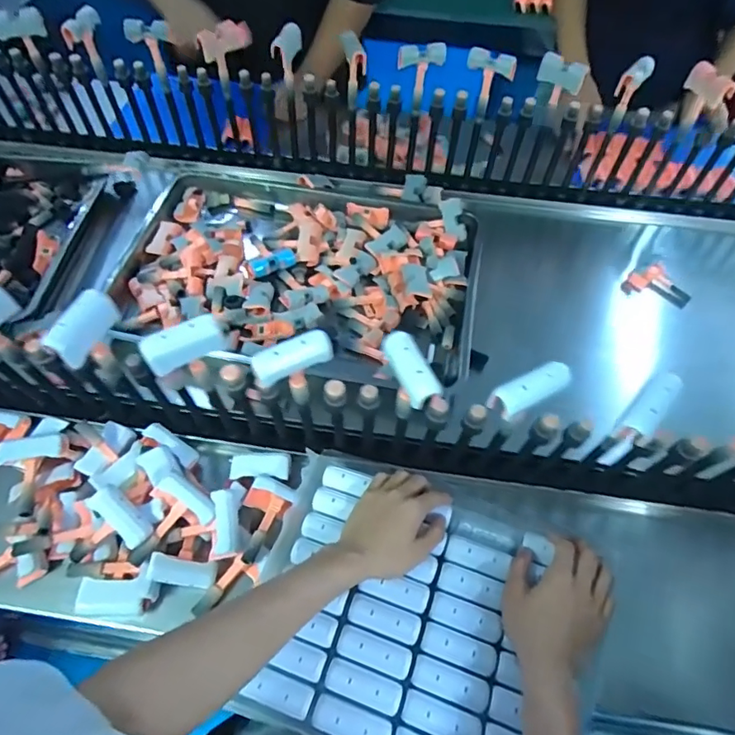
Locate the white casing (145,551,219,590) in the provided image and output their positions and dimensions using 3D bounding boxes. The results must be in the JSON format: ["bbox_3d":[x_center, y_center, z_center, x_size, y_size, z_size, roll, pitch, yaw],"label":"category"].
[{"bbox_3d":[-0.215,0.238,0.587,0.076,0.019,0.029,22,54,-22],"label":"white casing"}]

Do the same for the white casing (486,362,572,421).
[{"bbox_3d":[0.154,0.021,0.476,0.085,0.019,0.027,-24,61,-15],"label":"white casing"}]

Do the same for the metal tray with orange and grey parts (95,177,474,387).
[{"bbox_3d":[-0.112,-0.192,0.882,0.595,0.058,0.435,10,58,6],"label":"metal tray with orange and grey parts"}]

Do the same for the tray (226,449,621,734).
[{"bbox_3d":[0.059,0.264,0.539,0.352,0.034,0.280,18,59,11],"label":"tray"}]

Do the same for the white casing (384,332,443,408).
[{"bbox_3d":[0.041,-0.001,0.485,0.033,0.013,0.075,-24,74,-15],"label":"white casing"}]

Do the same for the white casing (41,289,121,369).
[{"bbox_3d":[-0.297,-0.043,0.530,0.019,0.048,0.081,16,59,10],"label":"white casing"}]

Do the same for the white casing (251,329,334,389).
[{"bbox_3d":[-0.076,-0.011,0.500,0.079,0.038,0.020,-26,23,-18],"label":"white casing"}]

